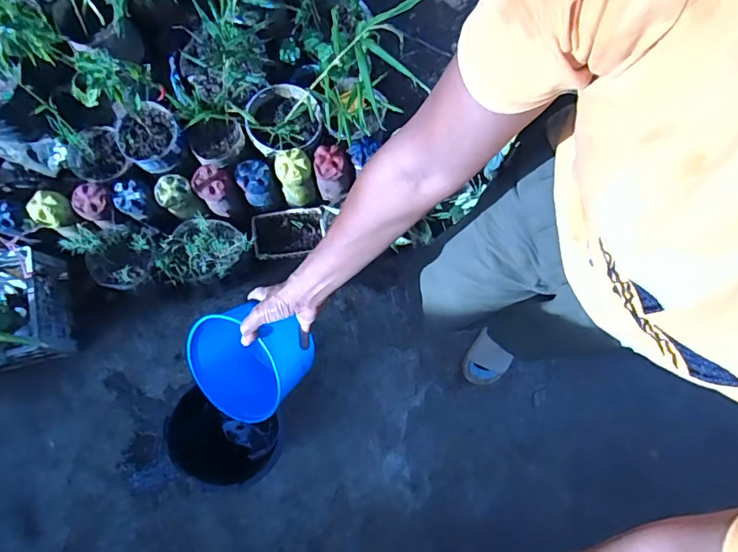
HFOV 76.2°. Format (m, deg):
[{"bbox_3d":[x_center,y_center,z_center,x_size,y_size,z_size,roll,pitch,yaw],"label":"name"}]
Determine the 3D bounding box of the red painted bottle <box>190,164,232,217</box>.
[{"bbox_3d":[-0.409,-0.231,1.266,0.093,0.142,0.102,0,79,0],"label":"red painted bottle"}]

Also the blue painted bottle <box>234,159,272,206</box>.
[{"bbox_3d":[-0.303,-0.255,1.277,0.091,0.109,0.102,-19,80,-3],"label":"blue painted bottle"}]

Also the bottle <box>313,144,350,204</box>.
[{"bbox_3d":[-0.103,-0.279,1.281,0.080,0.143,0.089,-14,79,-2],"label":"bottle"}]

